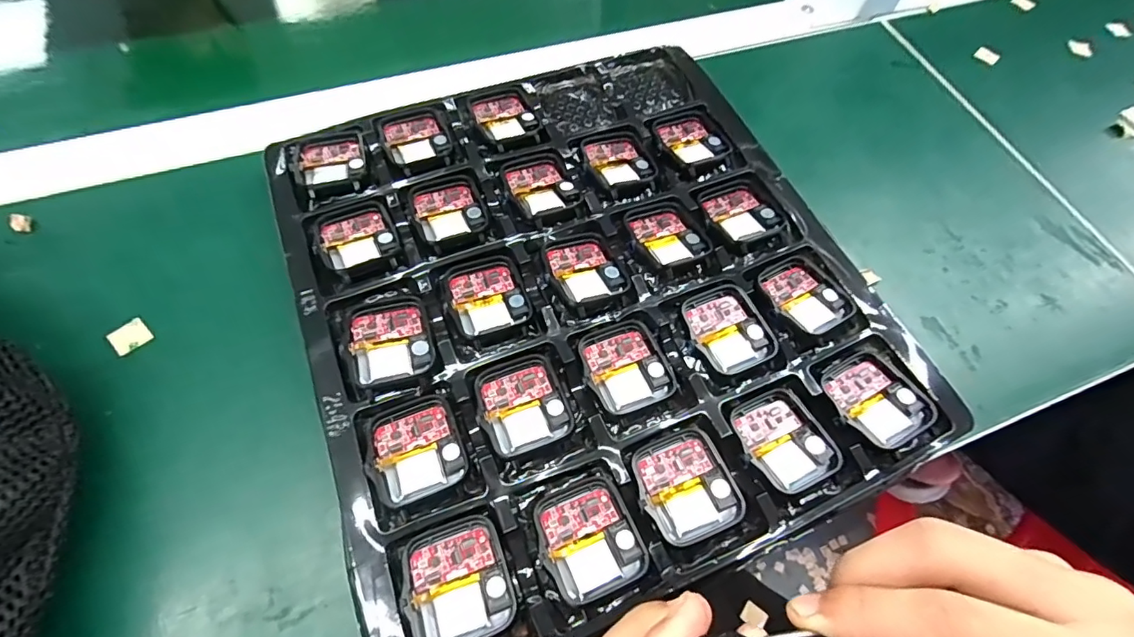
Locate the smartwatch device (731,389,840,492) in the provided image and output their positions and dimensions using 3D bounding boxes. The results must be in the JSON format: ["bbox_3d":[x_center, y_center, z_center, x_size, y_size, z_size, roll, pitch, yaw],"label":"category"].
[{"bbox_3d":[0.096,0.053,0.221,0.037,0.007,0.041,-20,66,-13],"label":"smartwatch device"}]

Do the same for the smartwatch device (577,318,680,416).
[{"bbox_3d":[0.027,0.022,0.232,0.036,0.005,0.040,-20,66,-13],"label":"smartwatch device"}]

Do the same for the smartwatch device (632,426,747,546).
[{"bbox_3d":[0.049,0.068,0.207,0.036,0.005,0.041,-17,65,-12],"label":"smartwatch device"}]

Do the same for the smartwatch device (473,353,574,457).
[{"bbox_3d":[-0.020,0.038,0.222,0.037,0.007,0.041,-20,66,-13],"label":"smartwatch device"}]

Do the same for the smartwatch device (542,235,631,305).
[{"bbox_3d":[0.008,-0.025,0.252,0.036,0.010,0.039,-19,66,-13],"label":"smartwatch device"}]

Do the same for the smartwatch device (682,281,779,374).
[{"bbox_3d":[0.077,0.006,0.242,0.035,0.009,0.041,-20,66,-13],"label":"smartwatch device"}]

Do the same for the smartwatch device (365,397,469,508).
[{"bbox_3d":[-0.064,0.054,0.212,0.038,0.006,0.042,-20,66,-13],"label":"smartwatch device"}]

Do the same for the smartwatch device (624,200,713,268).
[{"bbox_3d":[0.052,-0.046,0.263,0.036,0.007,0.040,-19,66,-13],"label":"smartwatch device"}]

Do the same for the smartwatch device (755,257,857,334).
[{"bbox_3d":[0.118,-0.012,0.253,0.037,0.007,0.042,-19,63,-14],"label":"smartwatch device"}]

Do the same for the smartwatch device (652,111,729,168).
[{"bbox_3d":[0.074,-0.106,0.295,0.037,0.005,0.038,-20,66,-13],"label":"smartwatch device"}]

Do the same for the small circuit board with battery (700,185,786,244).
[{"bbox_3d":[0.095,-0.058,0.274,0.033,0.010,0.038,-20,66,-13],"label":"small circuit board with battery"}]

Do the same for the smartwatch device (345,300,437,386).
[{"bbox_3d":[-0.080,0.010,0.229,0.036,0.005,0.039,-14,65,-10],"label":"smartwatch device"}]

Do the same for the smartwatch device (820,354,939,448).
[{"bbox_3d":[0.143,0.037,0.229,0.035,0.006,0.042,-27,68,-16],"label":"smartwatch device"}]

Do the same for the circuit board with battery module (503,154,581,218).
[{"bbox_3d":[-0.014,-0.073,0.274,0.036,0.004,0.041,-22,66,-14],"label":"circuit board with battery module"}]

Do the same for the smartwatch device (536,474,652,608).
[{"bbox_3d":[0.008,0.087,0.199,0.037,0.008,0.041,-20,66,-13],"label":"smartwatch device"}]

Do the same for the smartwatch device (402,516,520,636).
[{"bbox_3d":[-0.041,0.099,0.188,0.037,0.008,0.041,-18,66,-12],"label":"smartwatch device"}]

